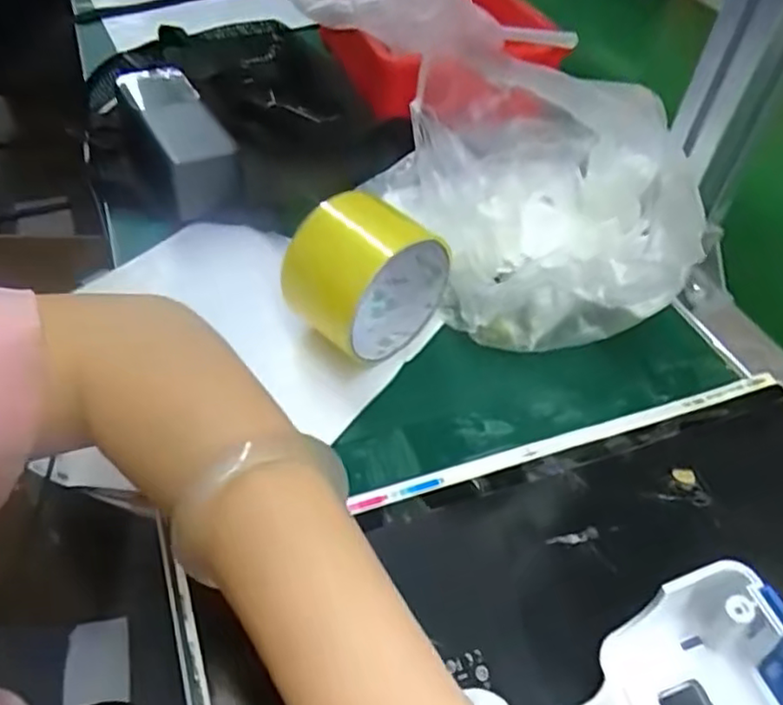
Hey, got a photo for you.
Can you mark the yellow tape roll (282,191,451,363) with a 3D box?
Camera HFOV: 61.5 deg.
[{"bbox_3d":[-0.012,-0.042,0.379,0.088,0.087,0.052,-34,58,-32],"label":"yellow tape roll"}]

